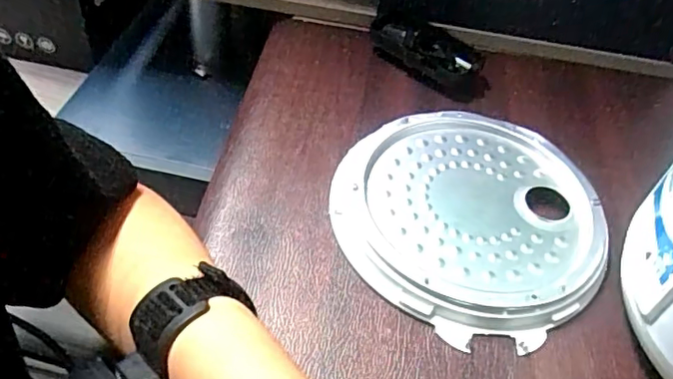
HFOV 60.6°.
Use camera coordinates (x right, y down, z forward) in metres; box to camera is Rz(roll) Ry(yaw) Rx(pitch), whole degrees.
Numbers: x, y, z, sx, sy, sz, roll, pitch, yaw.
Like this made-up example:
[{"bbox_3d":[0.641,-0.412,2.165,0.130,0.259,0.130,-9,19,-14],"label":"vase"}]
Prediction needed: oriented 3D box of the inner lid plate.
[{"bbox_3d":[0.101,0.015,0.426,0.192,0.021,0.188,4,48,-4],"label":"inner lid plate"}]

